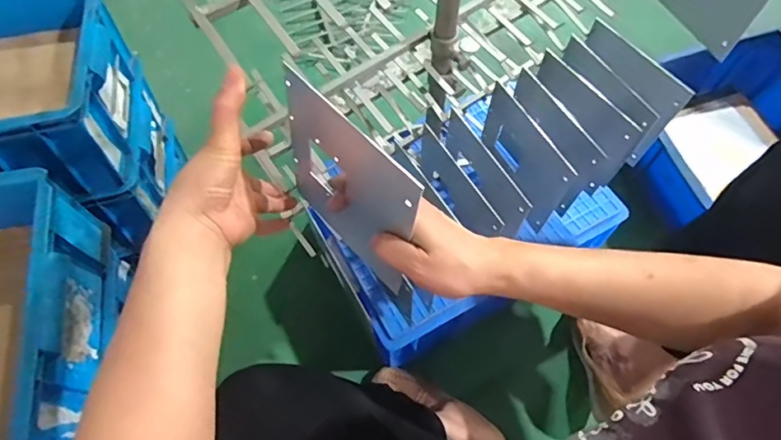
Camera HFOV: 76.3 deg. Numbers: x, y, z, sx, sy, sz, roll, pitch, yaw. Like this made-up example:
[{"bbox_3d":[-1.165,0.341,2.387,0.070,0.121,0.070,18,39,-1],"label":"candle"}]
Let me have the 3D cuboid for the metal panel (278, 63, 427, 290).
[{"bbox_3d":[-0.038,-0.027,0.422,0.006,0.166,0.152,-36,66,-27],"label":"metal panel"}]

